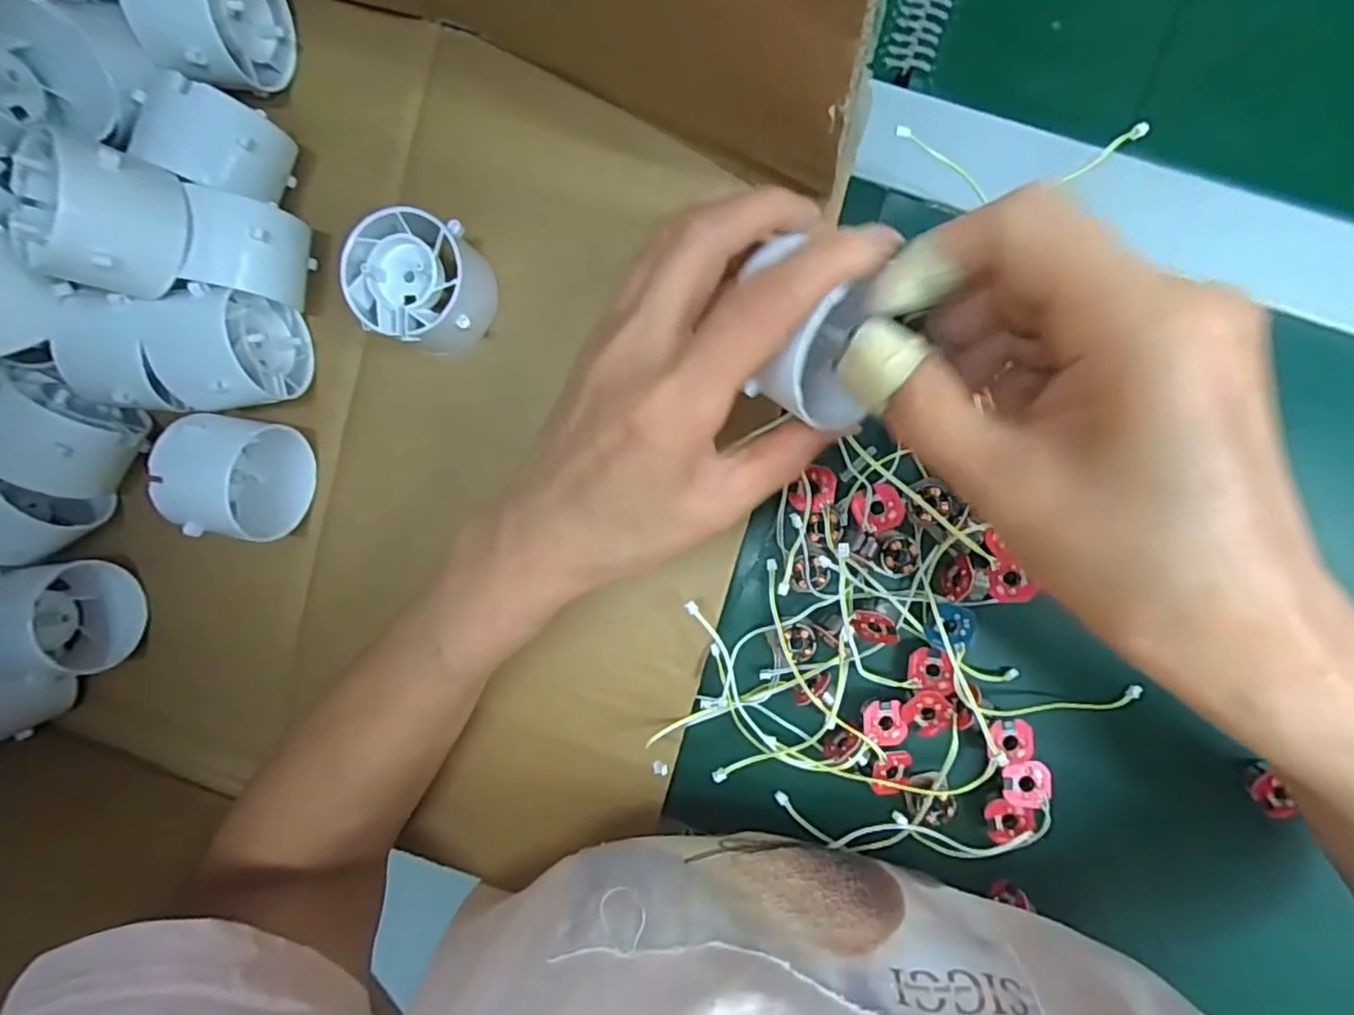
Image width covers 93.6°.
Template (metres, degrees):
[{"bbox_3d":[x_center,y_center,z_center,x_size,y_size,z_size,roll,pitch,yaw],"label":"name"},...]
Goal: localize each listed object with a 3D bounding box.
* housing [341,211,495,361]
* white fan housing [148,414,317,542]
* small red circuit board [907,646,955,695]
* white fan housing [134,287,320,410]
[{"bbox_3d":[-0.103,-0.090,0.256,0.047,0.034,0.048,0,90,6],"label":"housing"},{"bbox_3d":[-0.182,-0.012,0.268,0.033,0.057,0.048,4,91,6],"label":"white fan housing"},{"bbox_3d":[0.107,0.069,0.266,0.018,0.004,0.019,0,90,6],"label":"small red circuit board"},{"bbox_3d":[-0.182,-0.062,0.260,0.036,0.045,0.043,-7,90,6],"label":"white fan housing"}]

